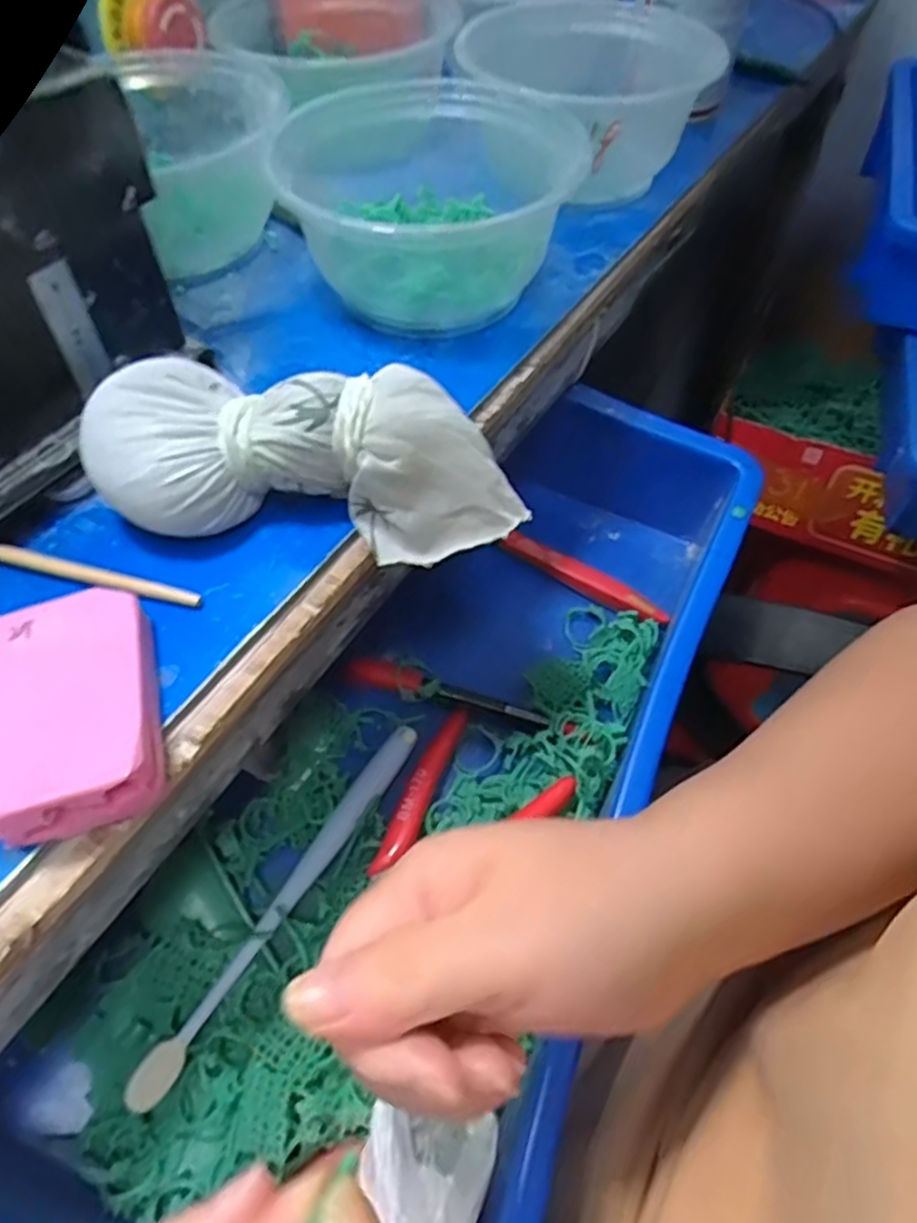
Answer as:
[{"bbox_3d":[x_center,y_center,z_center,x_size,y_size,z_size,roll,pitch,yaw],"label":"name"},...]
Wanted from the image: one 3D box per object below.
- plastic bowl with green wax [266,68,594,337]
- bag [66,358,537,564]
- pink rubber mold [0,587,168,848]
[{"bbox_3d":[-0.021,-0.184,0.323,0.126,0.068,0.113,-32,61,-21],"label":"plastic bowl with green wax"},{"bbox_3d":[-0.050,-0.053,0.247,0.140,0.047,0.047,-1,55,-2],"label":"bag"},{"bbox_3d":[-0.112,0.028,0.207,0.044,0.023,0.074,-16,57,-12],"label":"pink rubber mold"}]

